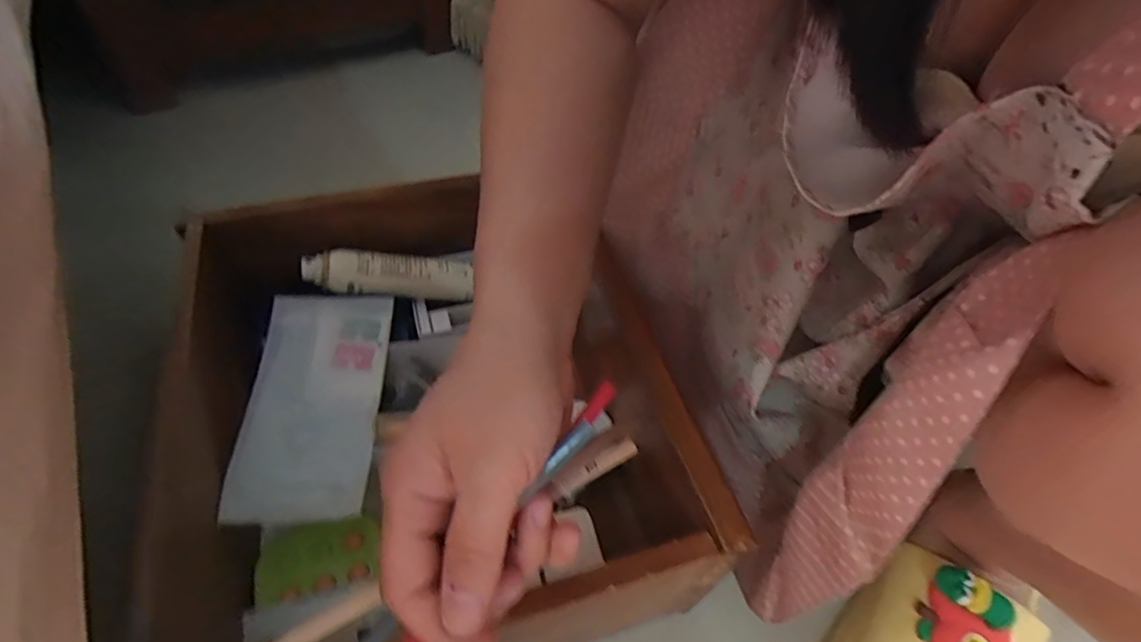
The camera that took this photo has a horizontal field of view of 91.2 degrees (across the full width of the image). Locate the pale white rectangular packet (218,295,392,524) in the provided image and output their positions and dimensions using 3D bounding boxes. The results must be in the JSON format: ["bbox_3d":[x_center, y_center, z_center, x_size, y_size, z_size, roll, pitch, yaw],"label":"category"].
[{"bbox_3d":[-0.177,0.051,0.390,0.084,0.009,0.176,1,52,-10],"label":"pale white rectangular packet"}]

